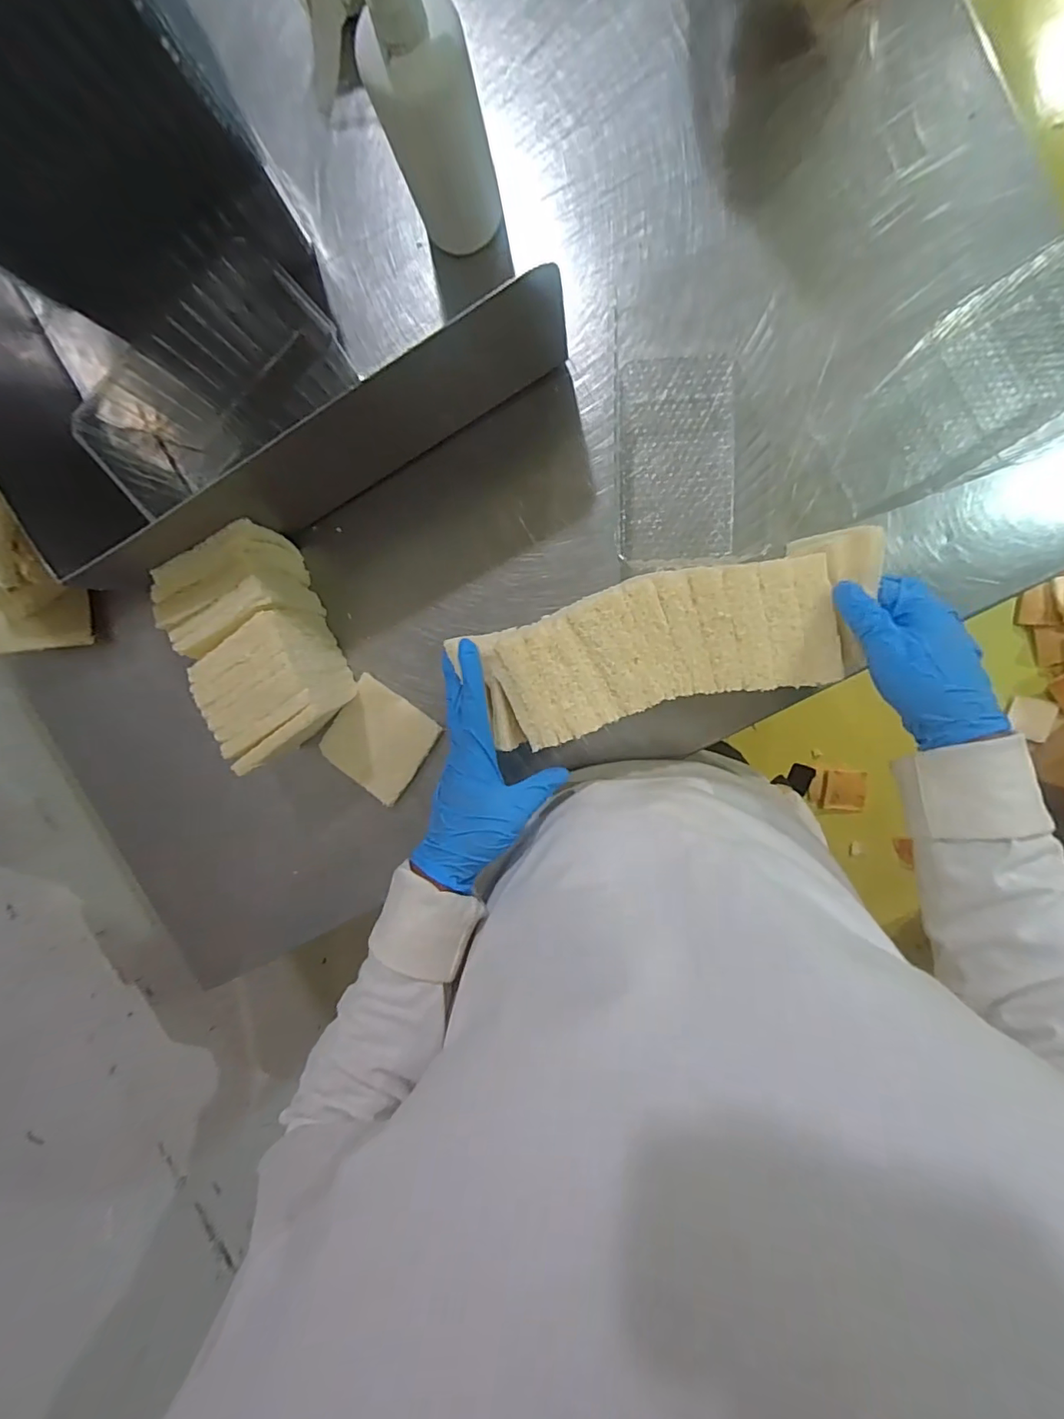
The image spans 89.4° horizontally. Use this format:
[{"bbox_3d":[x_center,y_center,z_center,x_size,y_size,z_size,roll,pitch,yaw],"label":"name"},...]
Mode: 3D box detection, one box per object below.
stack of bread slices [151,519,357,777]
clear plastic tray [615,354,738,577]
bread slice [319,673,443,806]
[{"bbox_3d":[-0.241,-0.052,0.481,0.096,0.091,0.181,-19,94,9],"label":"stack of bread slices"},{"bbox_3d":[0.125,-0.214,0.473,0.100,0.007,0.178,0,97,7],"label":"clear plastic tray"},{"bbox_3d":[-0.150,0.031,0.520,0.091,0.016,0.100,36,100,2],"label":"bread slice"}]

